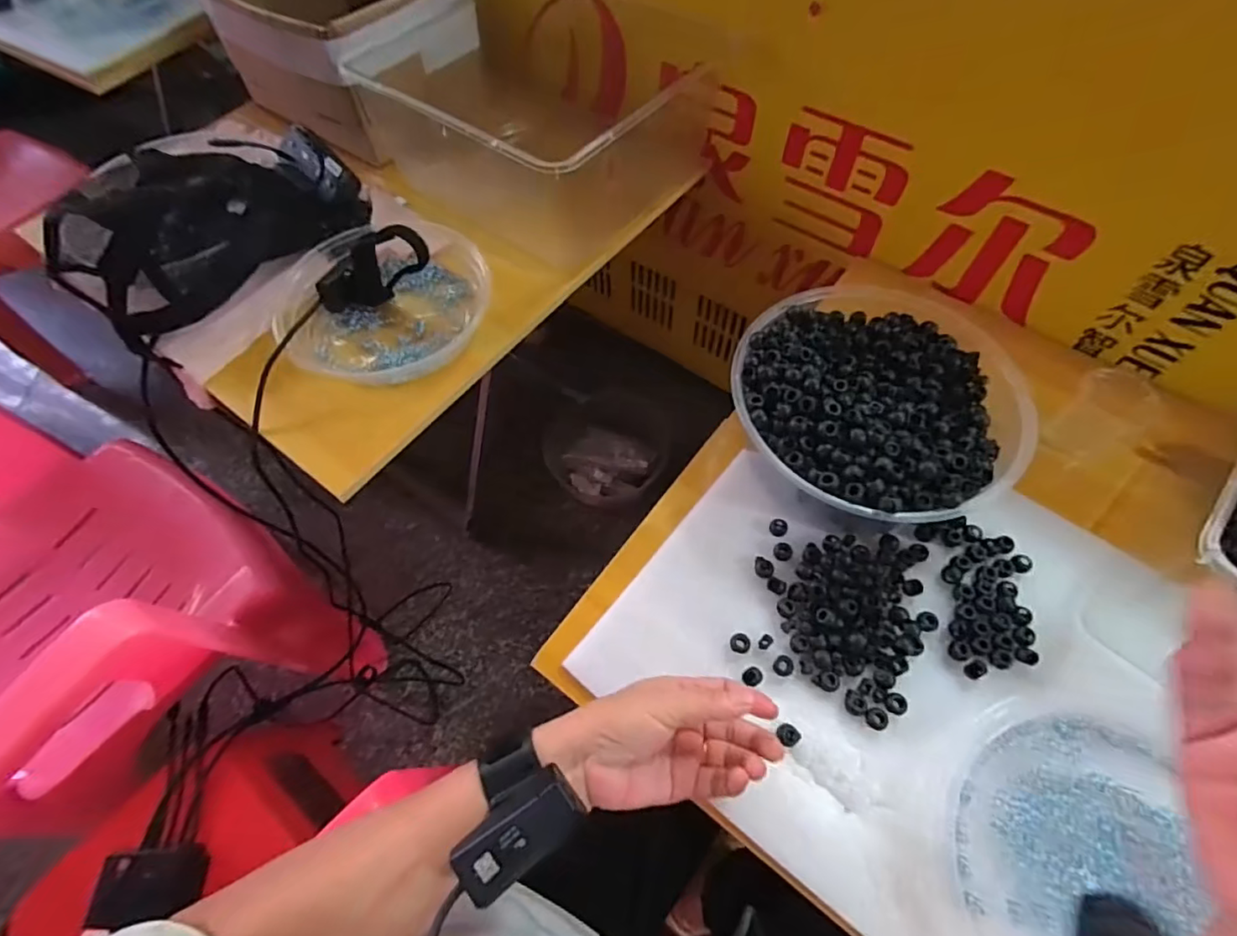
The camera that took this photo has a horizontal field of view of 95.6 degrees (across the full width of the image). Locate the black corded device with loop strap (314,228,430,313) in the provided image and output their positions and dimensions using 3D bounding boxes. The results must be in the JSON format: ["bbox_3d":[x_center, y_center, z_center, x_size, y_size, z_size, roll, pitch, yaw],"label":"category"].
[{"bbox_3d":[-0.264,-0.213,0.614,0.146,0.063,0.051,-25,60,21],"label":"black corded device with loop strap"}]

